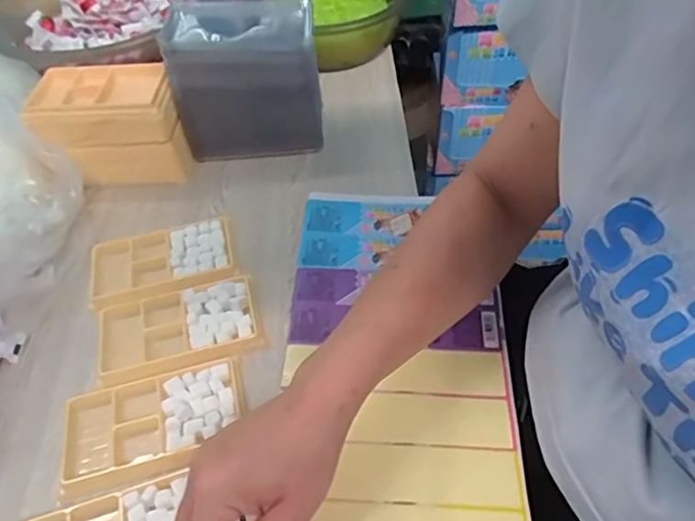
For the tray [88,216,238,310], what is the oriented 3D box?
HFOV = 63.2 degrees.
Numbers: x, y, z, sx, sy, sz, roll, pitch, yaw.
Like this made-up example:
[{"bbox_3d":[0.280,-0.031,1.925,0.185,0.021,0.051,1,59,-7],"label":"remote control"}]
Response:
[{"bbox_3d":[-0.171,0.001,0.511,0.133,0.011,0.078,-12,49,-7],"label":"tray"}]

